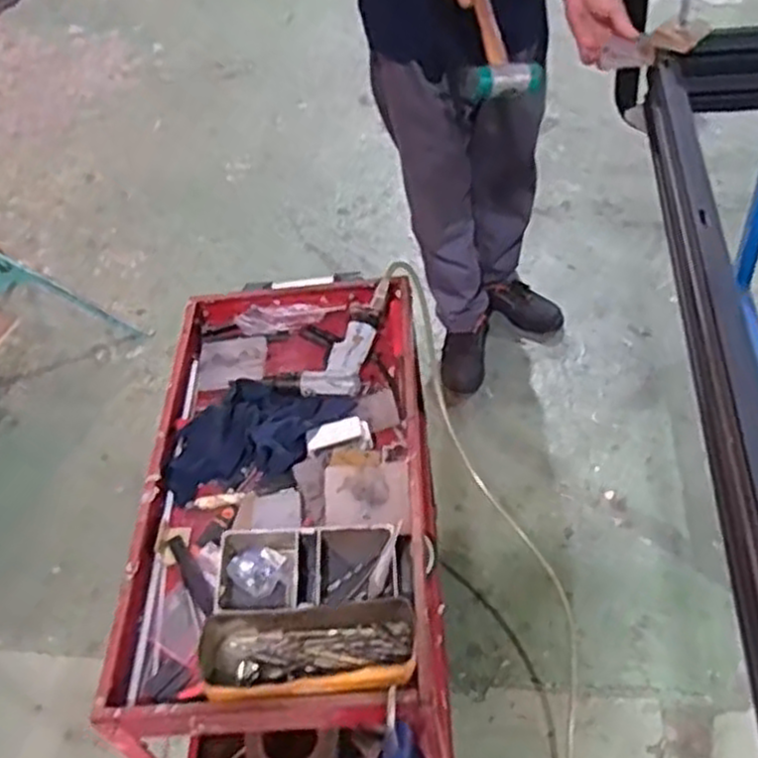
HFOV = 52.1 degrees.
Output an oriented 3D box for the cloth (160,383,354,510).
[{"bbox_3d":[-0.167,0.068,1.078,0.263,0.049,0.164,-12,48,-1],"label":"cloth"}]

